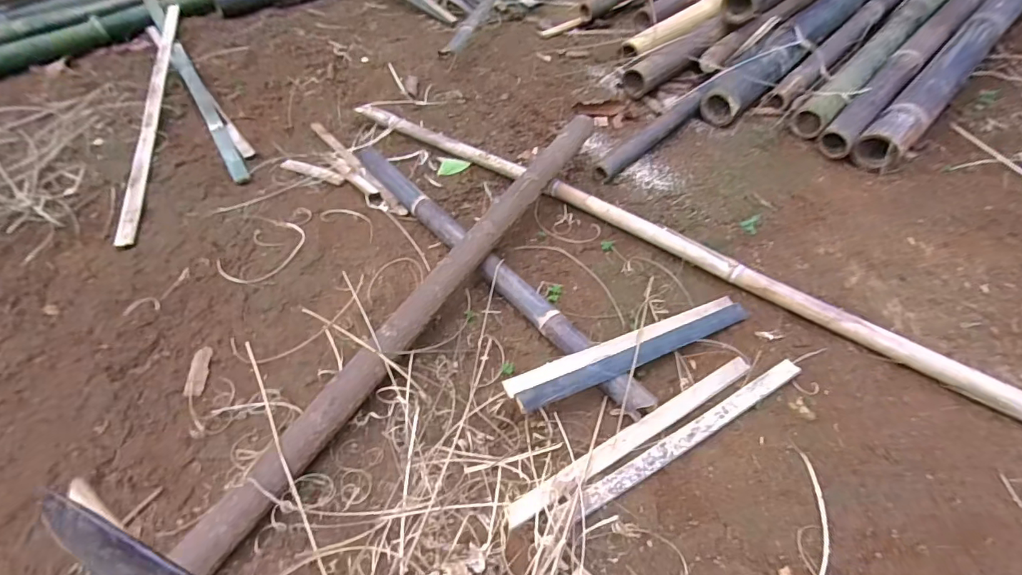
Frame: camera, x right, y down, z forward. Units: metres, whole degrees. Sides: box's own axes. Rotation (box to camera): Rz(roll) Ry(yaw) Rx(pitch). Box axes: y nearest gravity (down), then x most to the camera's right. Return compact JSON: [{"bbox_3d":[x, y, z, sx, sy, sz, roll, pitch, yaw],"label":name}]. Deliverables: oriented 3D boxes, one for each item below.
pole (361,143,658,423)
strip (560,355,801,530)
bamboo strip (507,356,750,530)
[{"bbox_3d":[-0.066,-0.057,0.895,0.047,0.043,0.795,-36,59,-23],"label":"pole"},{"bbox_3d":[0.254,0.216,0.701,0.433,0.016,0.028,-25,56,-17],"label":"strip"},{"bbox_3d":[0.186,0.211,0.710,0.438,0.013,0.030,-27,56,-18],"label":"bamboo strip"}]

